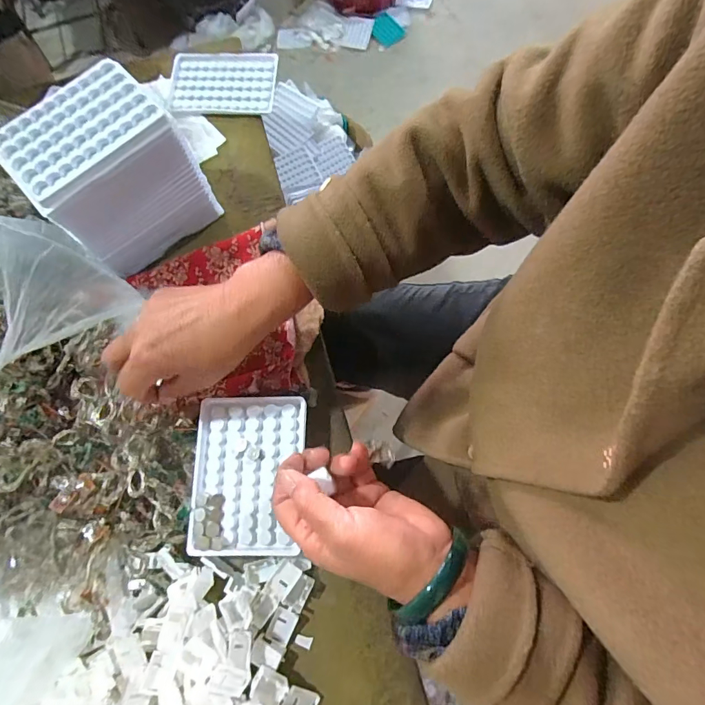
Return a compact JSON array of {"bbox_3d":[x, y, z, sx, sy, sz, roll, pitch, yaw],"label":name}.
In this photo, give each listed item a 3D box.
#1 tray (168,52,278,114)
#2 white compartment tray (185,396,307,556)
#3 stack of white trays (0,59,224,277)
[{"bbox_3d":[-0.159,-0.331,0.505,0.125,0.010,0.094,2,73,2],"label":"tray"},{"bbox_3d":[-0.091,0.104,0.357,0.092,0.011,0.129,1,73,2],"label":"white compartment tray"},{"bbox_3d":[-0.219,-0.163,0.389,0.124,0.130,0.084,-41,76,-11],"label":"stack of white trays"}]

